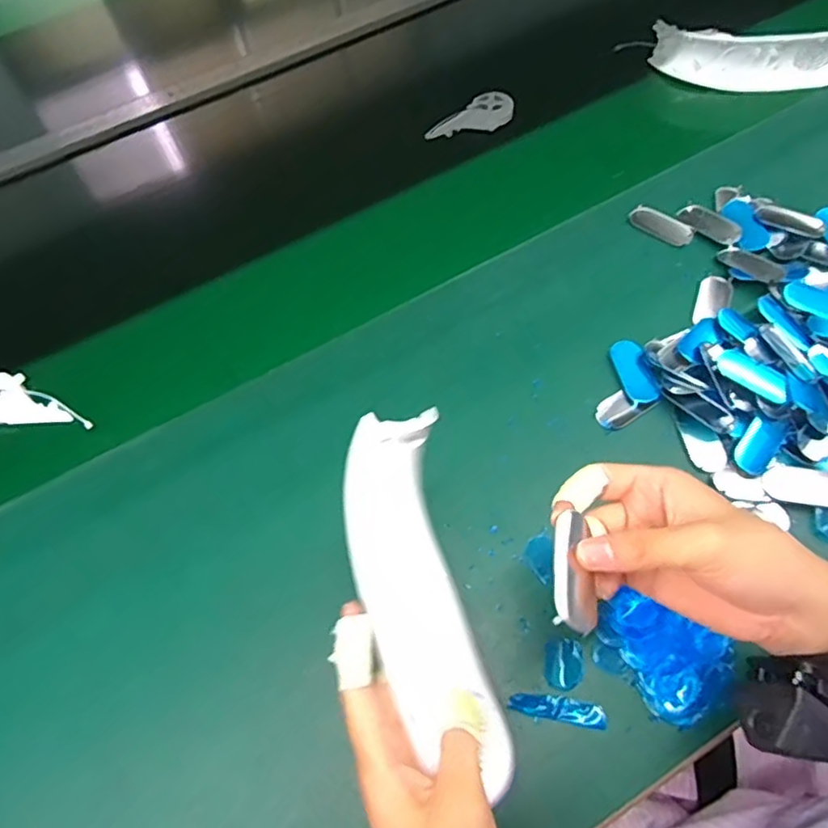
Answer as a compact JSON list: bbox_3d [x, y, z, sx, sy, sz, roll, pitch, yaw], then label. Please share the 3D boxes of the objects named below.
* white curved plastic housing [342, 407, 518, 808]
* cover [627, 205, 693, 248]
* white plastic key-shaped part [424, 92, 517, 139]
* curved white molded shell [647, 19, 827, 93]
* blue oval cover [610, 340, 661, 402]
[{"bbox_3d":[0.004,0.098,0.324,0.060,0.031,0.189,-17,82,-5],"label":"white curved plastic housing"},{"bbox_3d":[0.229,-0.175,0.559,0.058,0.007,0.026,35,70,21],"label":"cover"},{"bbox_3d":[0.061,-0.322,0.659,0.095,0.017,0.046,-15,58,12],"label":"white plastic key-shaped part"},{"bbox_3d":[0.359,-0.381,0.650,0.198,0.063,0.039,18,64,14],"label":"curved white molded shell"},{"bbox_3d":[0.176,-0.035,0.482,0.025,0.010,0.059,-12,61,-1],"label":"blue oval cover"}]

